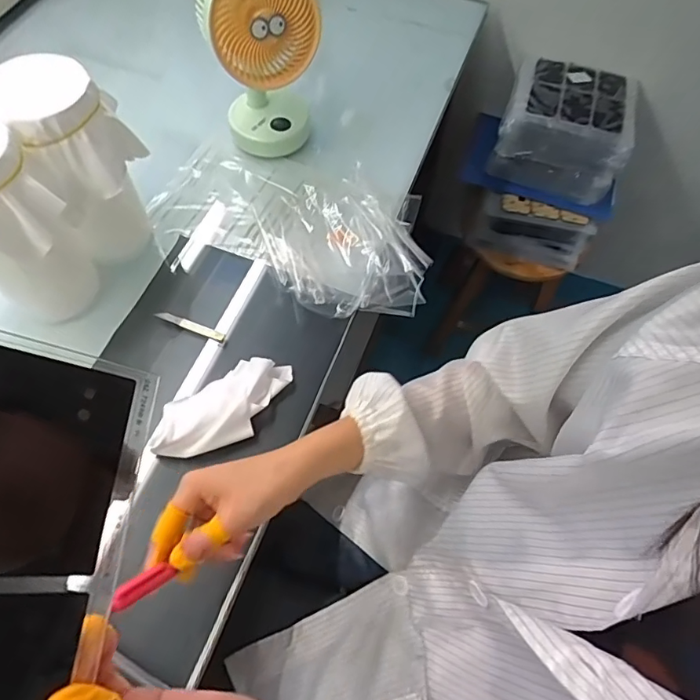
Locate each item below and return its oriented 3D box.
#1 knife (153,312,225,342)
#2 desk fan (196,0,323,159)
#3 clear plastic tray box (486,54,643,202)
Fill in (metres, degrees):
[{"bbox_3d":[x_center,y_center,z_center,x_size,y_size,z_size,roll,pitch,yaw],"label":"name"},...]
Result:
[{"bbox_3d":[-0.180,-0.027,0.565,0.082,0.009,0.009,20,62,7],"label":"knife"},{"bbox_3d":[-0.103,-0.342,0.607,0.122,0.229,0.087,-12,63,-10],"label":"desk fan"},{"bbox_3d":[0.384,-0.397,0.907,0.216,0.142,0.192,22,62,9],"label":"clear plastic tray box"}]

